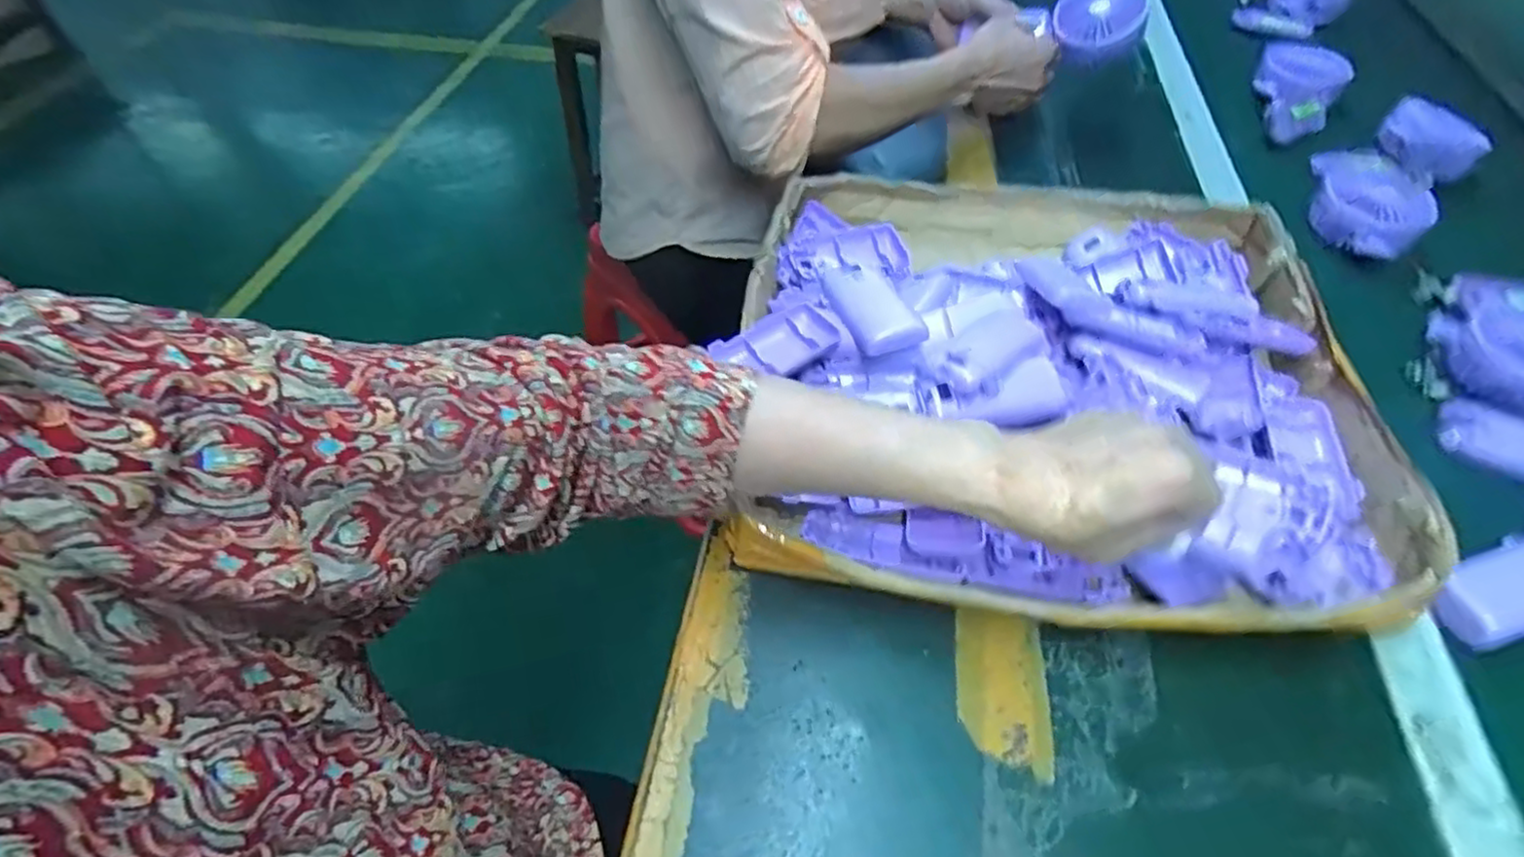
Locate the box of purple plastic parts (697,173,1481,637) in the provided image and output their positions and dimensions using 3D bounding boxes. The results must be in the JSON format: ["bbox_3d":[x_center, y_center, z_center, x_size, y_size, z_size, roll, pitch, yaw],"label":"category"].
[{"bbox_3d":[0.196,-0.056,0.508,0.395,0.087,0.397,5,50,3],"label":"box of purple plastic parts"}]

